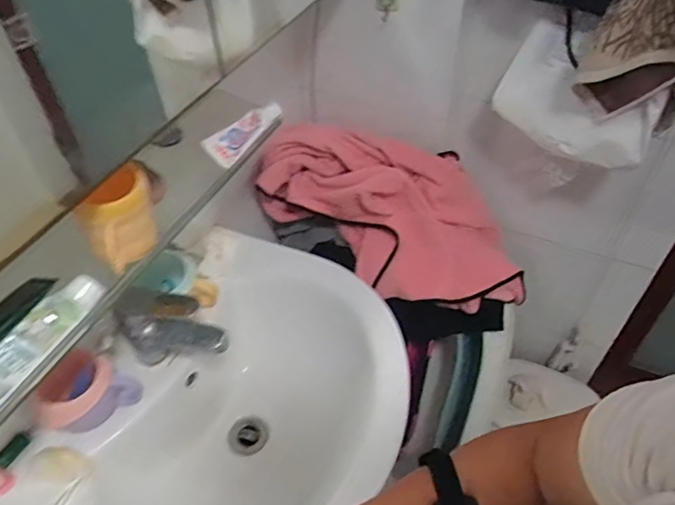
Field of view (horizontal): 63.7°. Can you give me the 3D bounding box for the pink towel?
[{"bbox_3d":[0.112,-0.059,1.011,0.522,0.283,0.112,11,5,-7],"label":"pink towel"}]

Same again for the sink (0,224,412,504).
[{"bbox_3d":[-0.124,0.233,0.759,0.382,0.180,0.486,17,51,18],"label":"sink"}]

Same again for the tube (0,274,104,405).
[{"bbox_3d":[-0.308,0.093,0.519,0.059,0.028,0.185,20,51,20],"label":"tube"}]

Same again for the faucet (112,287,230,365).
[{"bbox_3d":[-0.212,0.109,0.725,0.144,0.115,0.057,6,48,8],"label":"faucet"}]

